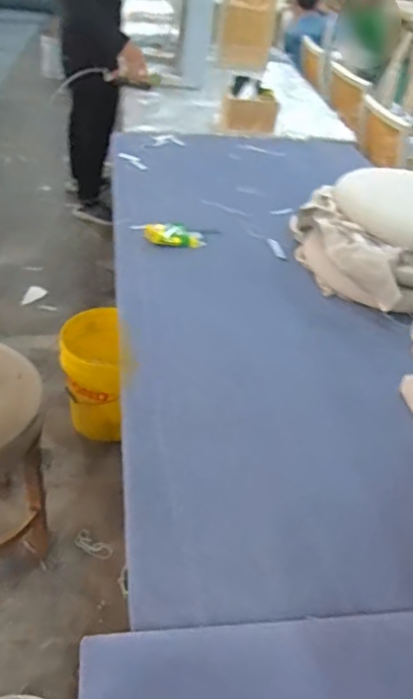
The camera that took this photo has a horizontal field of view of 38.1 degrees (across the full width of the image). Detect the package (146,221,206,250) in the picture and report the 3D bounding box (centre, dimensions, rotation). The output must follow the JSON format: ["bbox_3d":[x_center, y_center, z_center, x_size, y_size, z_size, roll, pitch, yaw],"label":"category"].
[{"bbox_3d":[-0.087,-0.321,1.662,0.165,0.056,0.067,6,38,-1],"label":"package"}]

